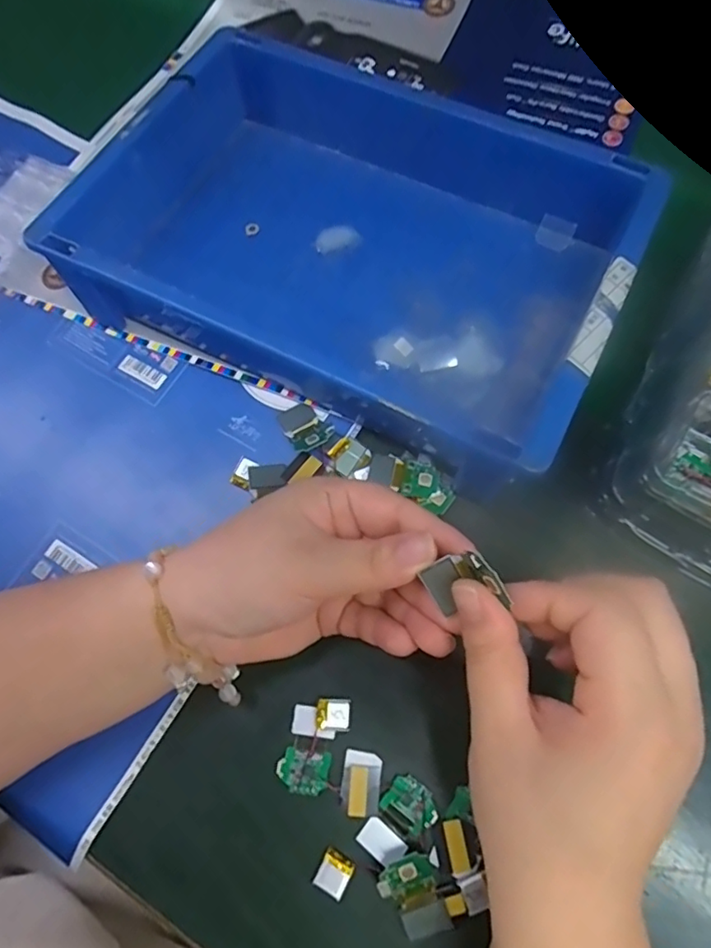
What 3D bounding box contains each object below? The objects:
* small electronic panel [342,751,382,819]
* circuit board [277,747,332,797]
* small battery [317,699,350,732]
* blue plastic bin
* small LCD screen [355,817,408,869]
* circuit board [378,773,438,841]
[{"bbox_3d":[0.003,0.150,0.274,0.018,0.004,0.028,6,70,5],"label":"small electronic panel"},{"bbox_3d":[-0.026,0.146,0.276,0.025,0.004,0.019,5,70,4],"label":"circuit board"},{"bbox_3d":[-0.011,0.121,0.284,0.016,0.005,0.014,-1,69,2],"label":"small battery"},{"bbox_3d":[-0.001,-0.137,0.343,0.303,0.069,0.207,26,73,12],"label":"blue plastic bin"},{"bbox_3d":[0.012,0.175,0.269,0.022,0.005,0.015,37,75,15],"label":"small LCD screen"},{"bbox_3d":[0.026,0.159,0.269,0.024,0.004,0.021,37,75,15],"label":"circuit board"}]

